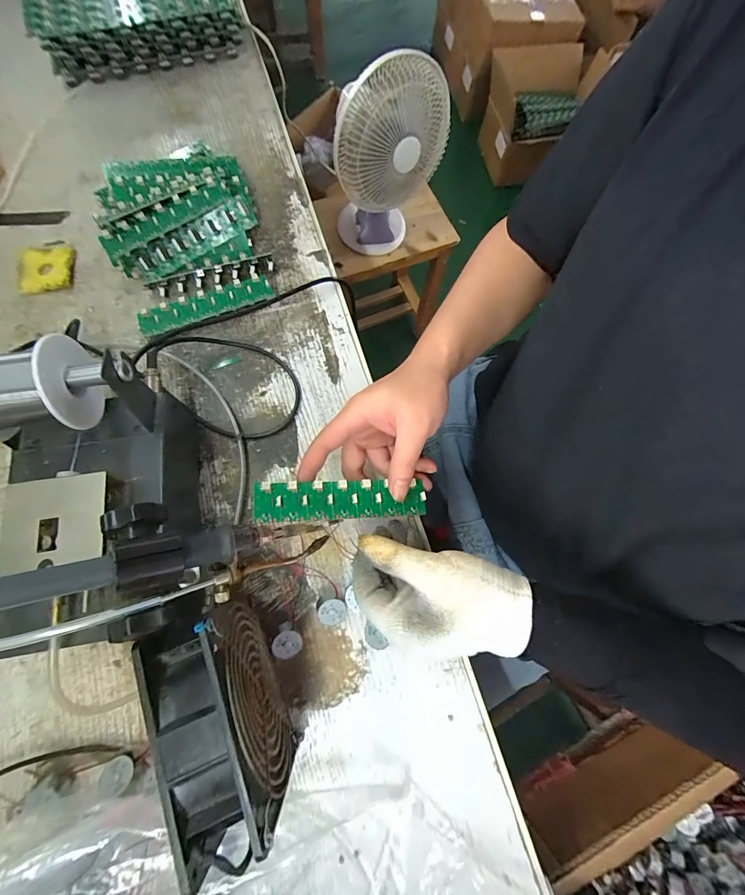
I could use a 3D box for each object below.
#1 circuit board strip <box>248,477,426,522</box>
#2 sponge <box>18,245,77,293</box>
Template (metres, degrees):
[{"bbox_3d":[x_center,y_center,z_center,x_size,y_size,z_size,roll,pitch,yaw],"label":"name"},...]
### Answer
[{"bbox_3d":[-0.023,0.042,0.297,0.137,0.005,0.031,2,71,-15],"label":"circuit board strip"},{"bbox_3d":[-0.358,-0.198,0.410,0.054,0.008,0.061,-8,73,-6],"label":"sponge"}]

